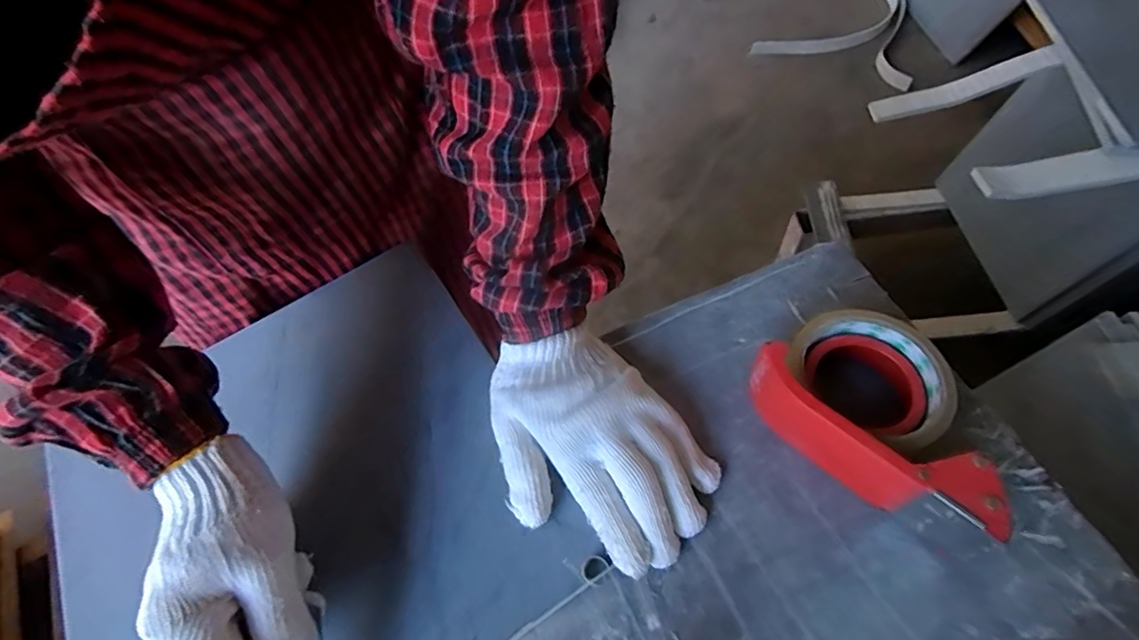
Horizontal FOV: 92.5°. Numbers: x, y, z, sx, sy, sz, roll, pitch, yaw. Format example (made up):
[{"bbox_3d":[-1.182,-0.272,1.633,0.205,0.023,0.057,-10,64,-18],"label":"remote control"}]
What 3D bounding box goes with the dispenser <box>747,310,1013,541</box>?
[{"bbox_3d":[0.189,0.056,0.330,0.098,0.060,0.143,-37,61,-18],"label":"dispenser"}]

